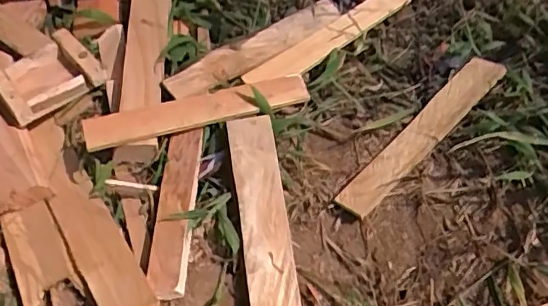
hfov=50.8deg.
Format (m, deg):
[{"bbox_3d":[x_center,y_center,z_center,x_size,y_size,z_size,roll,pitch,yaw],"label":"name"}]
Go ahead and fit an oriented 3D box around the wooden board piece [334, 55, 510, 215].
[{"bbox_3d":[0.181,-0.028,0.690,0.045,0.015,0.283,36,65,28],"label":"wooden board piece"}]

